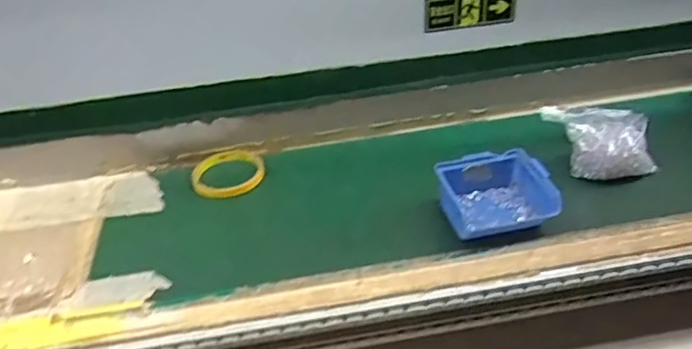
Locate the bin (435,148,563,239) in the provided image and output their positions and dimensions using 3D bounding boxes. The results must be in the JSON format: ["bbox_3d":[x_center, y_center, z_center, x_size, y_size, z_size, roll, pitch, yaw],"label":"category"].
[{"bbox_3d":[0.152,0.024,0.613,0.111,0.053,0.094,-4,37,0],"label":"bin"}]

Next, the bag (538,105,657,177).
[{"bbox_3d":[0.284,-0.042,0.673,0.092,0.051,0.101,-10,37,-9],"label":"bag"}]

